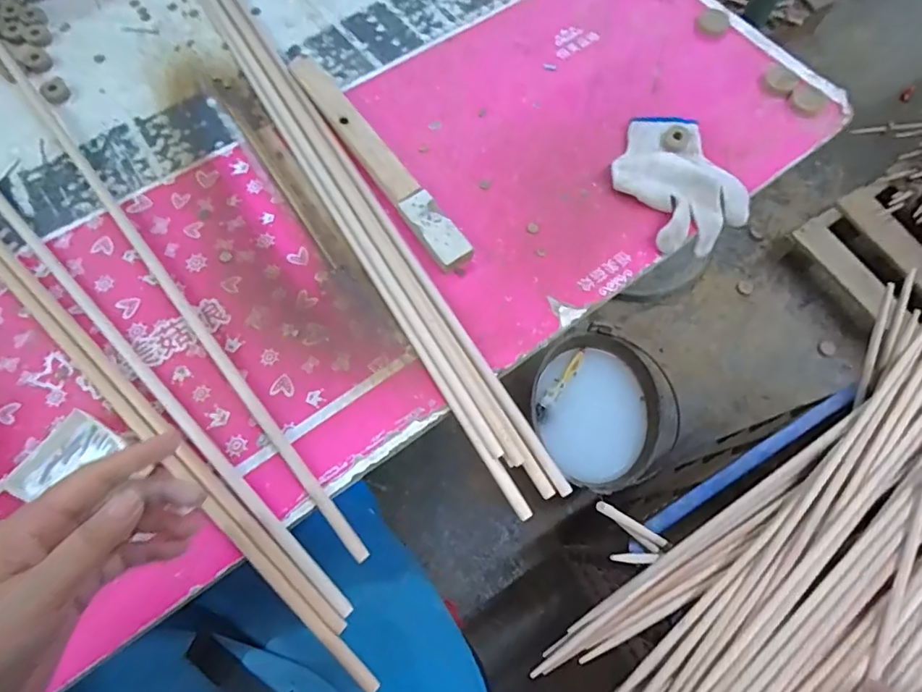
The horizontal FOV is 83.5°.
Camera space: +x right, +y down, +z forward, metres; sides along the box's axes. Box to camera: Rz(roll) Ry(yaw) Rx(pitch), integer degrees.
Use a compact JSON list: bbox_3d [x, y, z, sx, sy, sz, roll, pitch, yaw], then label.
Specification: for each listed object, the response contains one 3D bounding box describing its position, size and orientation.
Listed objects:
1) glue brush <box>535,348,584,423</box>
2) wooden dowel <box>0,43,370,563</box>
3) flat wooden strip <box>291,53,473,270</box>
[{"bbox_3d":[0.189,0.072,0.983,0.027,0.013,0.161,34,72,10],"label":"glue brush"},{"bbox_3d":[-0.287,-0.080,0.471,0.014,0.011,0.665,-38,75,-15],"label":"wooden dowel"},{"bbox_3d":[-0.088,-0.192,0.515,0.036,0.015,0.299,-33,74,-13],"label":"flat wooden strip"}]

